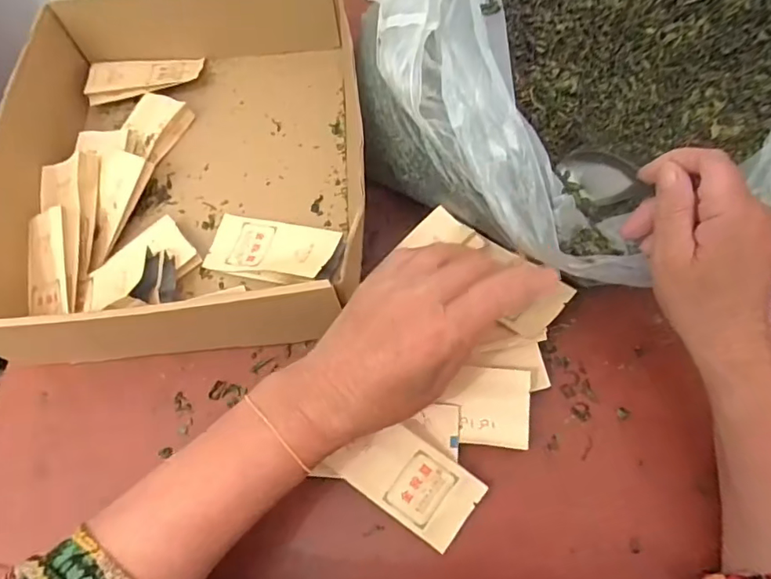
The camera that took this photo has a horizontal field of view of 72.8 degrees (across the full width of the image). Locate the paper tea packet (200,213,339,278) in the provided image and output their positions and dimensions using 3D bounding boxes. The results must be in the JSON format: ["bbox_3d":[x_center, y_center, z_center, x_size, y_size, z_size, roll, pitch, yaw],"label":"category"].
[{"bbox_3d":[-0.091,-0.034,0.417,0.109,0.009,0.048,7,63,19],"label":"paper tea packet"}]

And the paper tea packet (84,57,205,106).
[{"bbox_3d":[-0.232,-0.205,0.506,0.107,0.017,0.043,-10,64,-5],"label":"paper tea packet"}]

